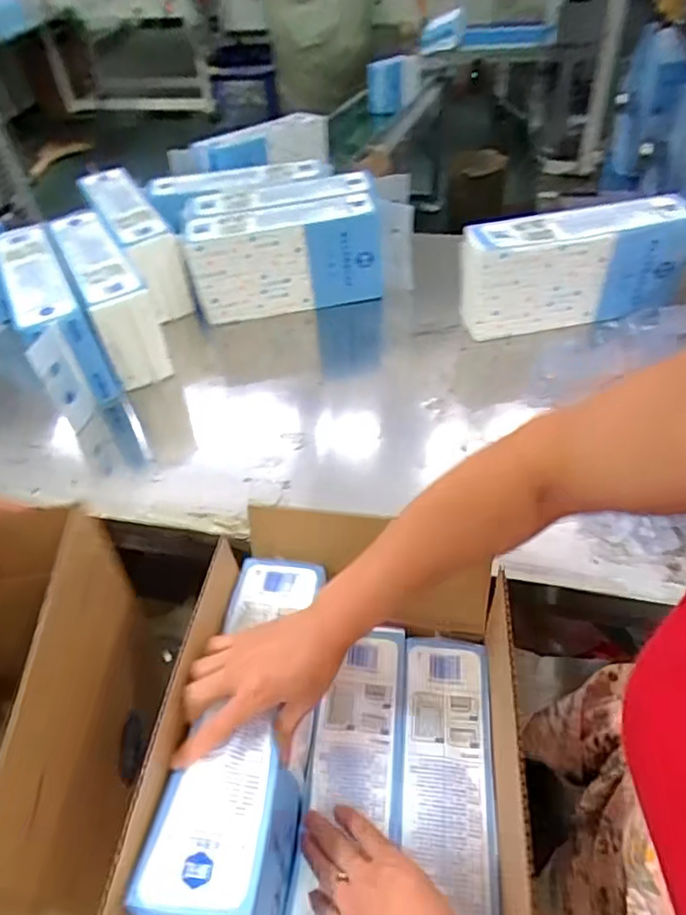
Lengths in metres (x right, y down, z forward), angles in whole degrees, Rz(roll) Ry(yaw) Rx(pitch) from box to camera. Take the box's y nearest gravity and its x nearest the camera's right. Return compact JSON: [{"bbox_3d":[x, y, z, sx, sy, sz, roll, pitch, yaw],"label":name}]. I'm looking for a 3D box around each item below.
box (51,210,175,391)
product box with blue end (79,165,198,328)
[{"bbox_3d":[-0.366,-0.249,0.943,0.085,0.177,0.309,-24,49,-17],"label":"box"},{"bbox_3d":[-0.357,-0.368,1.036,0.084,0.184,0.328,-26,49,-18],"label":"product box with blue end"}]

